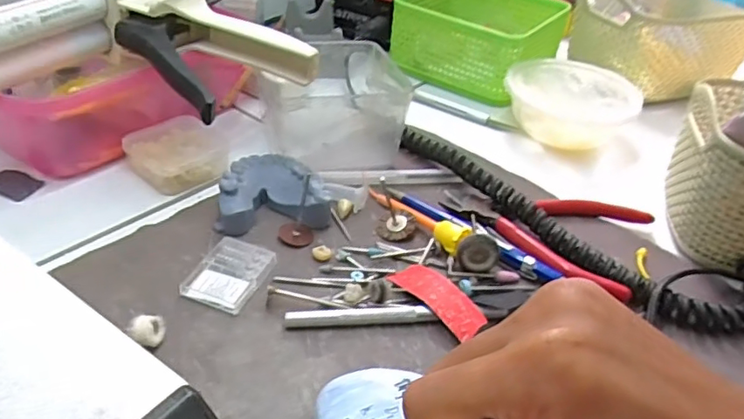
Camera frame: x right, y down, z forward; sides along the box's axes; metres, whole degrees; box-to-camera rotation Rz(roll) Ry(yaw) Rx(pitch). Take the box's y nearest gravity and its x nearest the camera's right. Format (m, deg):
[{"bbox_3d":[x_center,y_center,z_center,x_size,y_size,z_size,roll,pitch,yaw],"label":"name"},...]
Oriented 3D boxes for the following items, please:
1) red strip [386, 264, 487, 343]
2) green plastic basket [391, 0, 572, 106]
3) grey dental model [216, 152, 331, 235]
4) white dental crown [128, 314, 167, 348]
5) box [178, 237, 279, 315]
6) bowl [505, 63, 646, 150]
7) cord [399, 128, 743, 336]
[{"bbox_3d":[0.035,0.047,0.315,0.021,0.010,0.059,-21,45,-32],"label":"red strip"},{"bbox_3d":[0.100,-0.166,0.566,0.134,0.063,0.142,24,41,22],"label":"green plastic basket"},{"bbox_3d":[-0.061,-0.012,0.370,0.065,0.024,0.053,-2,38,-11],"label":"grey dental model"},{"bbox_3d":[-0.106,0.059,0.282,0.015,0.014,0.012,-9,40,-20],"label":"white dental crown"},{"bbox_3d":[-0.076,0.035,0.323,0.036,0.006,0.047,17,38,14],"label":"box"},{"bbox_3d":[0.160,-0.083,0.484,0.100,0.047,0.080,26,41,23],"label":"bowl"},{"bbox_3d":[0.112,0.009,0.372,0.245,0.021,0.071,24,41,22],"label":"cord"}]

